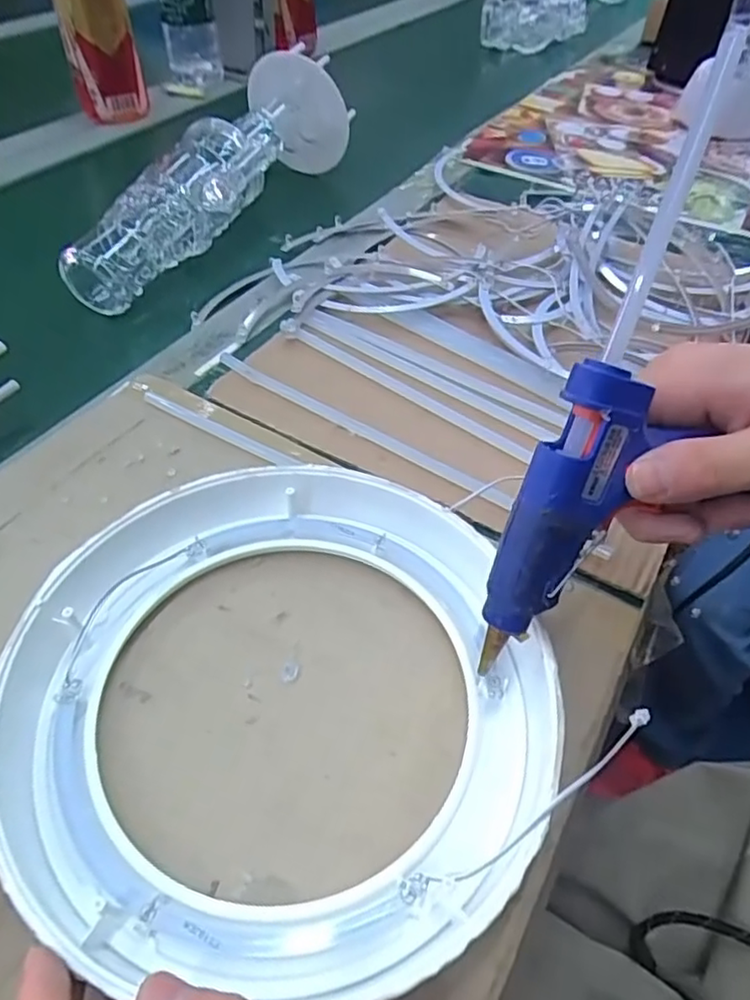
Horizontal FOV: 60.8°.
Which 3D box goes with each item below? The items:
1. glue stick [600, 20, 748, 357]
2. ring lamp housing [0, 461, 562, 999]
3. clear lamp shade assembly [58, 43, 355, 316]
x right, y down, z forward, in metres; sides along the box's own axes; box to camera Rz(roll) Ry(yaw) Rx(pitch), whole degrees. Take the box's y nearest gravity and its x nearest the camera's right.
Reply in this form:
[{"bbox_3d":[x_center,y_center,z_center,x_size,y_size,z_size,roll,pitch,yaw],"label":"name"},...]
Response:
[{"bbox_3d":[0.096,-0.095,0.209,0.006,0.100,0.007,23,24,19],"label":"glue stick"},{"bbox_3d":[-0.039,0.075,0.262,0.205,0.037,0.205,0,49,0],"label":"ring lamp housing"},{"bbox_3d":[-0.122,-0.266,0.518,0.089,0.088,0.298,18,51,11],"label":"clear lamp shade assembly"}]

